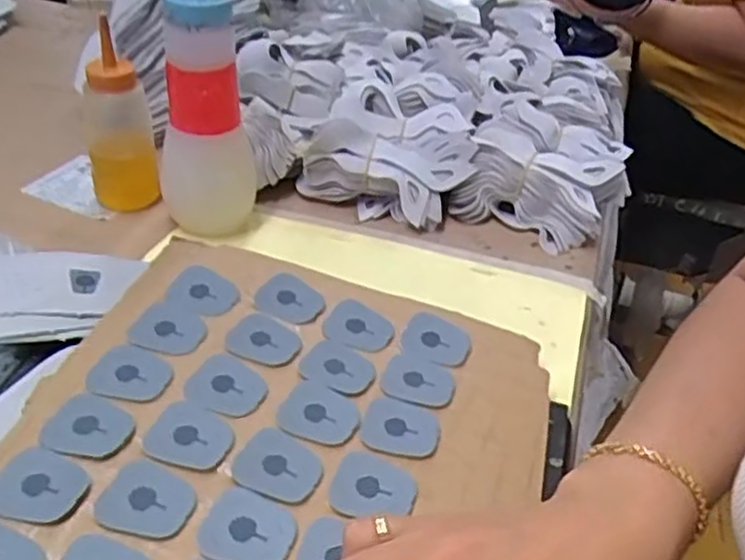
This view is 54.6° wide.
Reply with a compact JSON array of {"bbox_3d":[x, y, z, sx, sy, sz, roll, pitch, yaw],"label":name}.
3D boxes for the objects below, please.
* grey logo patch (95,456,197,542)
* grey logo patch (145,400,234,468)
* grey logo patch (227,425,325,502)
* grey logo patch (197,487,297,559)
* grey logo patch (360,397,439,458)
[{"bbox_3d":[-0.097,0.095,0.314,0.038,0.004,0.035,13,38,10],"label":"grey logo patch"},{"bbox_3d":[-0.086,0.073,0.342,0.039,0.004,0.033,14,39,12],"label":"grey logo patch"},{"bbox_3d":[-0.044,0.085,0.336,0.039,0.004,0.033,20,40,19],"label":"grey logo patch"},{"bbox_3d":[-0.053,0.107,0.310,0.039,0.005,0.033,14,39,12],"label":"grey logo patch"},{"bbox_3d":[0.014,0.075,0.366,0.038,0.004,0.034,9,38,6],"label":"grey logo patch"}]

